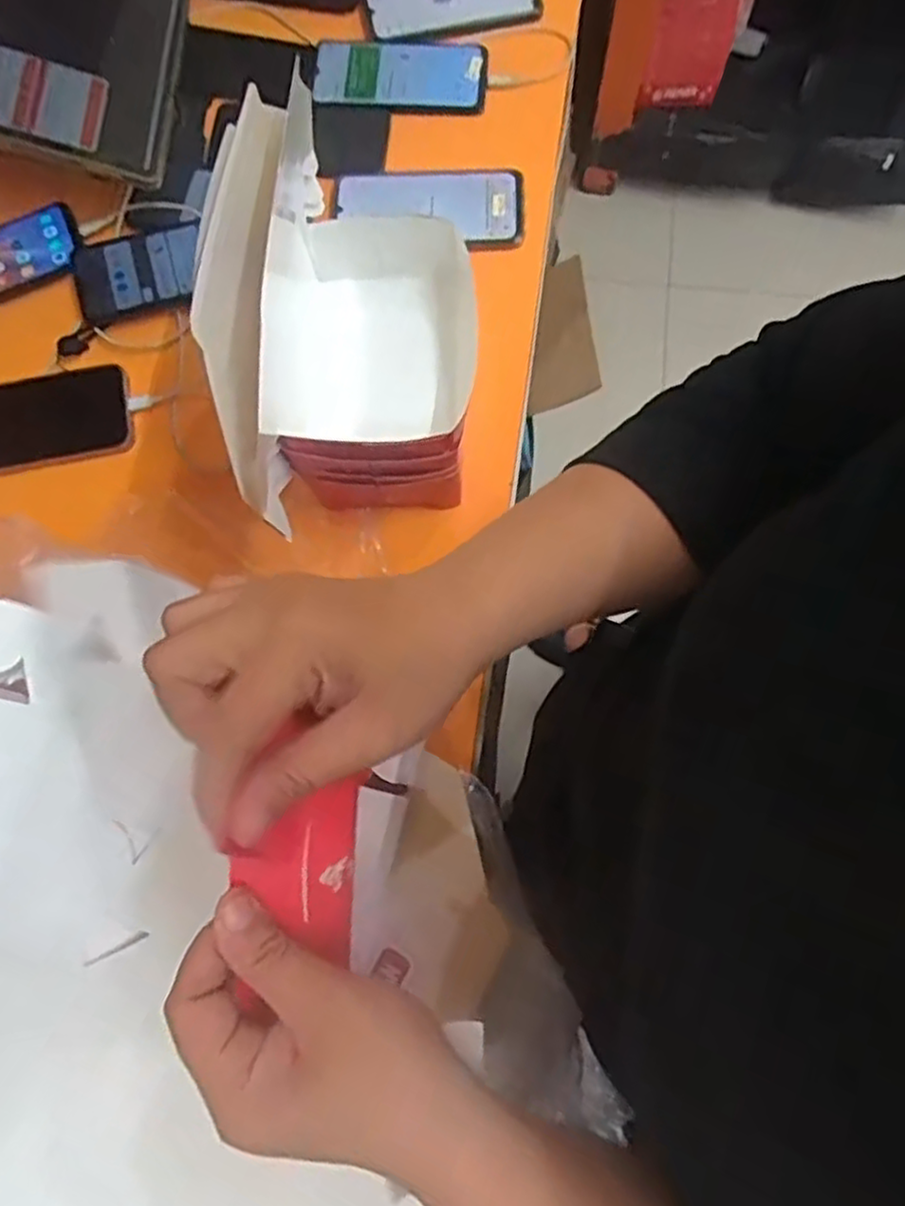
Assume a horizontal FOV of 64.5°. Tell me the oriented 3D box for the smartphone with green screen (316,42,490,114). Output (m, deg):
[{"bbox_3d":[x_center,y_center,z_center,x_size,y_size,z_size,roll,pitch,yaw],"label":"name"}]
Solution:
[{"bbox_3d":[-0.050,-0.512,0.688,0.164,0.006,0.085,5,75,3],"label":"smartphone with green screen"}]

